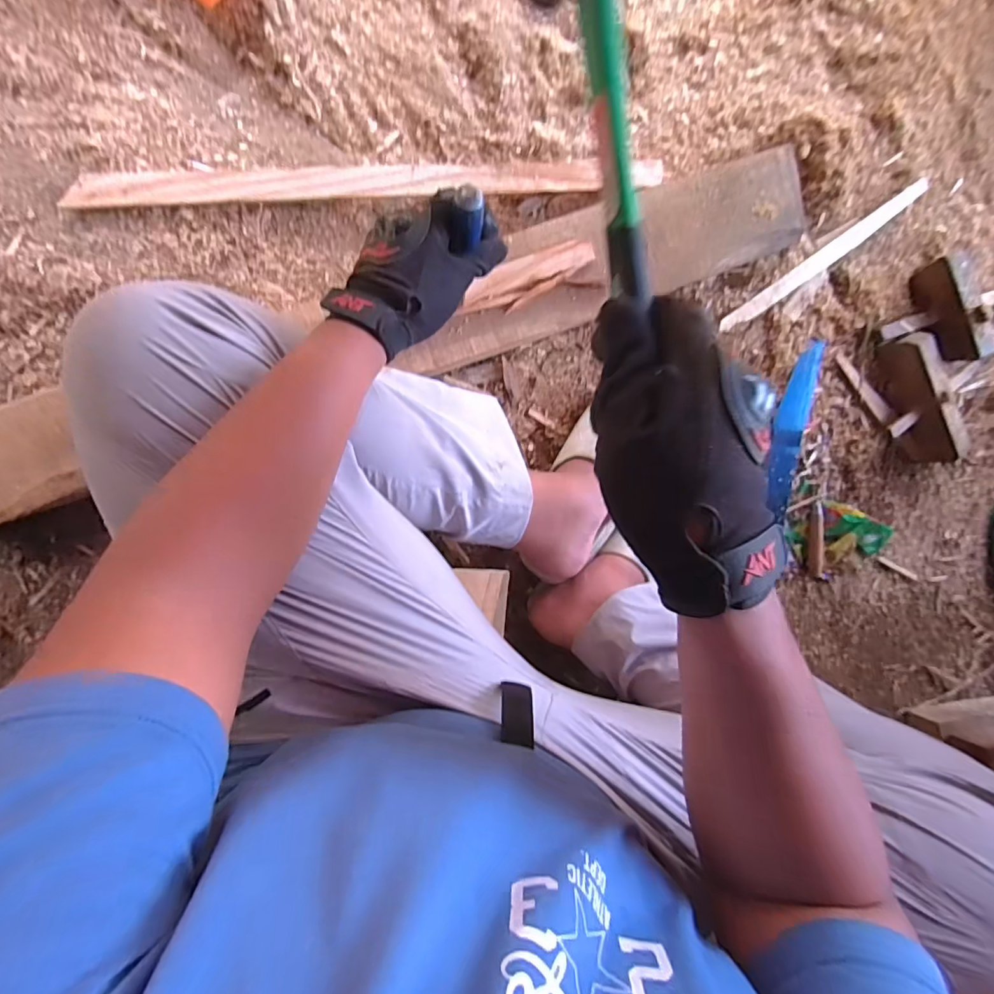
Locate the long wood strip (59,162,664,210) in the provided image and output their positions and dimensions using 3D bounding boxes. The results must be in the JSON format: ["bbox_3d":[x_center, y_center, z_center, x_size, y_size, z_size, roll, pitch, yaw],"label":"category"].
[{"bbox_3d":[-0.141,-0.395,0.630,0.705,0.021,0.052,-6,97,-7],"label":"long wood strip"}]

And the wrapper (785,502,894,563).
[{"bbox_3d":[0.507,0.055,0.750,0.139,0.026,0.087,4,95,-8],"label":"wrapper"}]

